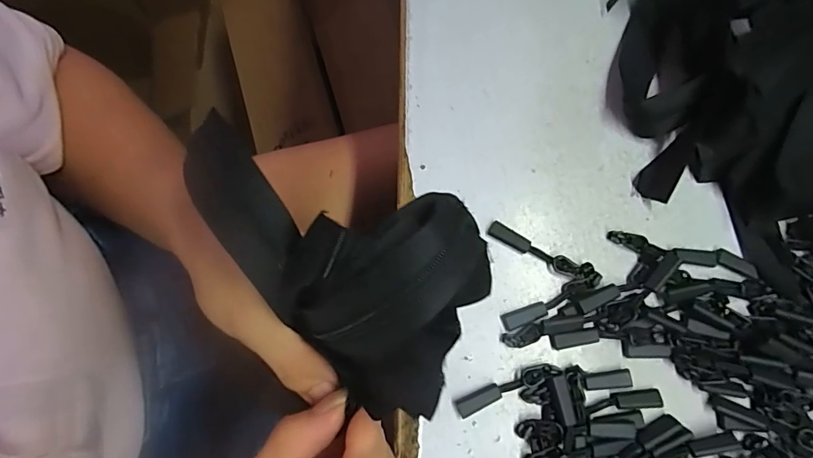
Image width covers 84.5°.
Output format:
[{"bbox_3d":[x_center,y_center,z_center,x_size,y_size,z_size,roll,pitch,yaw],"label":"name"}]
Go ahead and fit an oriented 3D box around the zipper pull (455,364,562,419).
[{"bbox_3d":[0.053,0.083,0.233,0.056,0.007,0.009,-22,77,-5],"label":"zipper pull"}]

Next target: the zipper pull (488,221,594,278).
[{"bbox_3d":[0.074,0.013,0.251,0.060,0.006,0.011,26,78,6],"label":"zipper pull"}]

